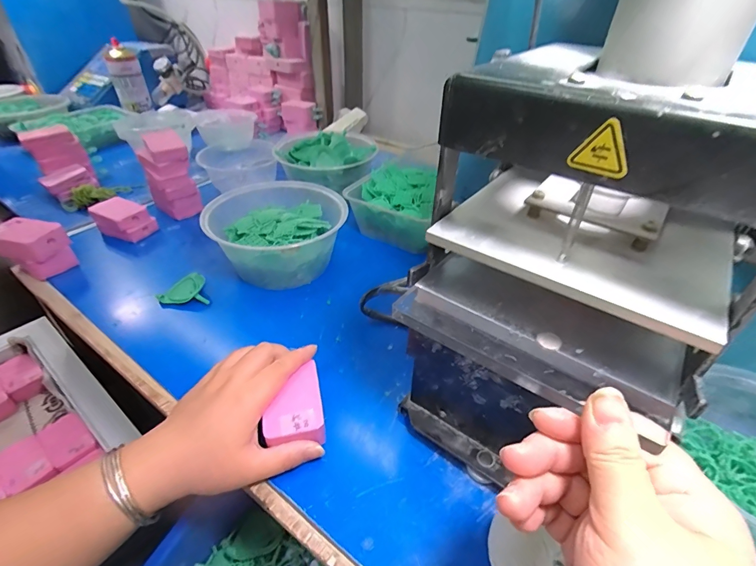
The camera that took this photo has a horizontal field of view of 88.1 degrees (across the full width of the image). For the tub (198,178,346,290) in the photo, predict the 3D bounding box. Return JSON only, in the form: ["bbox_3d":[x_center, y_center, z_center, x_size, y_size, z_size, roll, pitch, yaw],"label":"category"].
[{"bbox_3d":[-0.122,-0.059,0.490,0.159,0.074,0.148,-11,40,-15],"label":"tub"}]

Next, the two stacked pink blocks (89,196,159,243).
[{"bbox_3d":[-0.360,-0.089,0.553,0.071,0.045,0.050,15,41,16],"label":"two stacked pink blocks"}]

